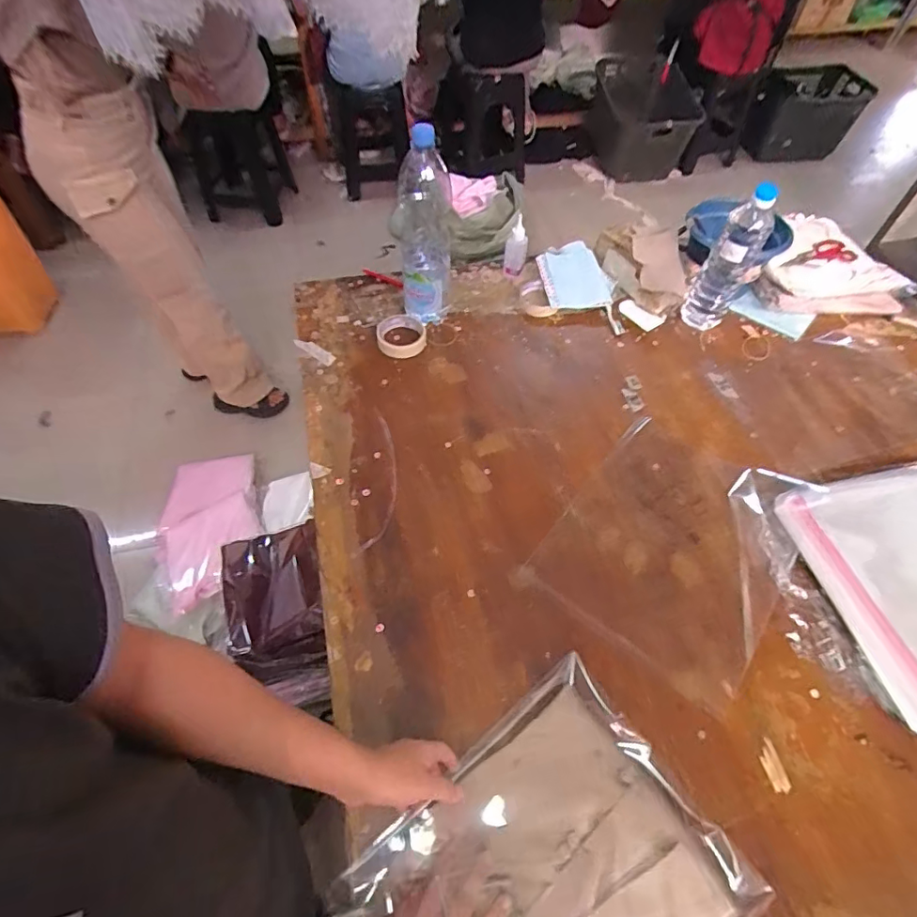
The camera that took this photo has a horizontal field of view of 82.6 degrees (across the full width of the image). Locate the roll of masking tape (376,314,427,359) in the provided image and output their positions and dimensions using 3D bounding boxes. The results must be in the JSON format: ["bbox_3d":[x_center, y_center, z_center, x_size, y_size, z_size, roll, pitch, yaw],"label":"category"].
[{"bbox_3d":[-0.105,-0.231,0.970,0.092,0.034,0.092,1,55,-1],"label":"roll of masking tape"}]

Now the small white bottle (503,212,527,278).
[{"bbox_3d":[0.116,-0.425,1.054,0.044,0.119,0.039,6,55,3],"label":"small white bottle"}]

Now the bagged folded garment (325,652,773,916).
[{"bbox_3d":[0.087,0.425,0.516,0.345,0.052,0.280,-31,56,-22],"label":"bagged folded garment"}]

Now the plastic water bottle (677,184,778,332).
[{"bbox_3d":[0.478,-0.345,0.931,0.080,0.267,0.070,17,56,11],"label":"plastic water bottle"}]

